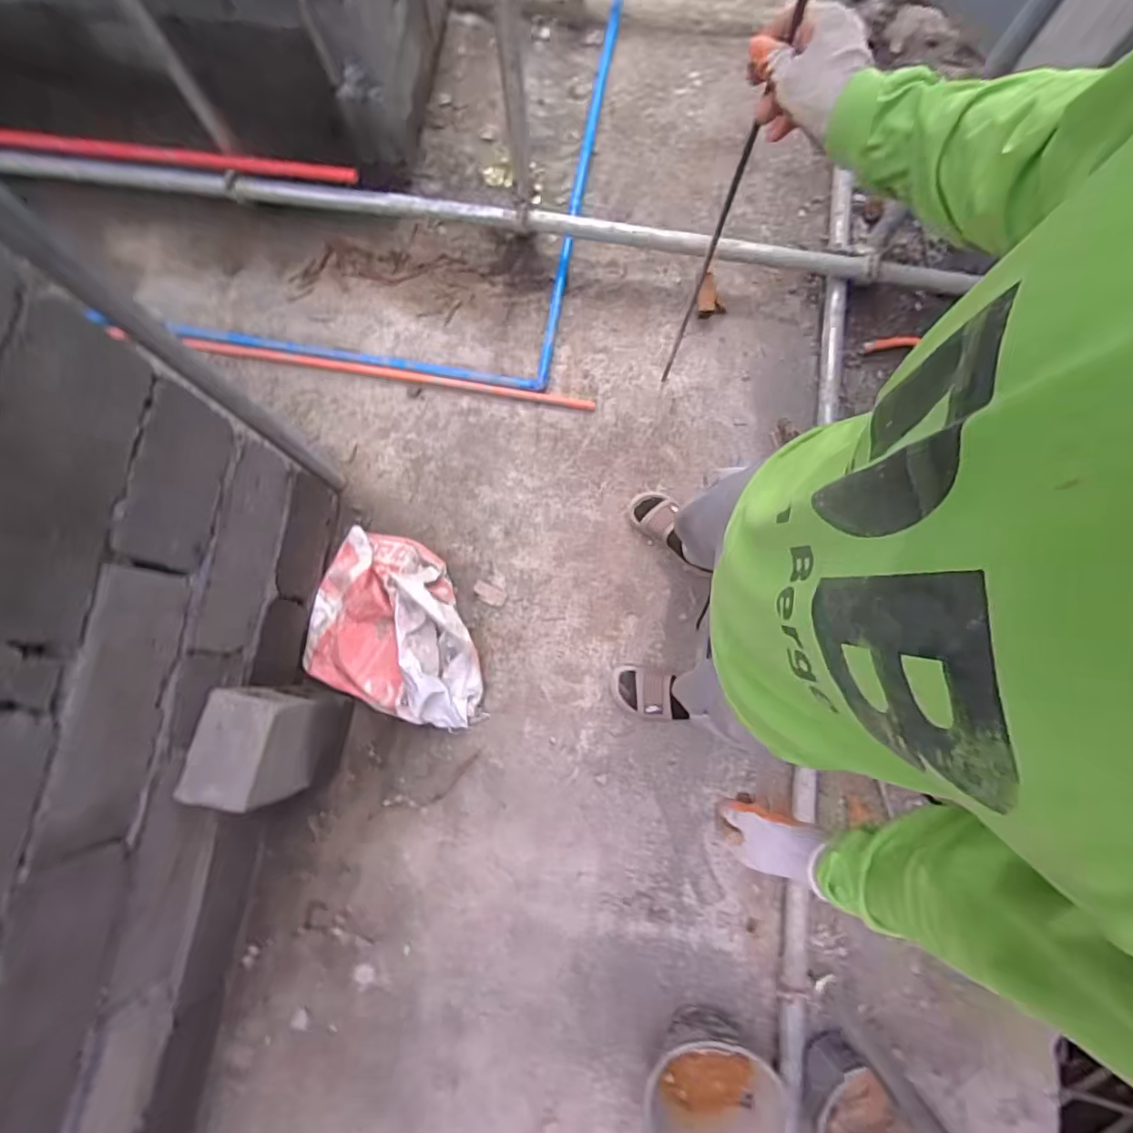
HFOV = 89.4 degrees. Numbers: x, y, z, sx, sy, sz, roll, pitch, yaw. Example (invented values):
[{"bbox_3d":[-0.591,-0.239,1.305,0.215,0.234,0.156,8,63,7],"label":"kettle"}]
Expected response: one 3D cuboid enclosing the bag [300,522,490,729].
[{"bbox_3d":[-0.384,0.135,1.339,0.445,0.129,0.404,14,80,2],"label":"bag"}]

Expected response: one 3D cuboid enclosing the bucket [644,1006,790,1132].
[{"bbox_3d":[0.293,1.032,1.140,0.271,0.172,0.205,-2,80,-1],"label":"bucket"}]

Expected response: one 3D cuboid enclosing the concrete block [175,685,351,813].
[{"bbox_3d":[-0.577,0.350,1.160,0.129,0.380,0.193,13,80,2],"label":"concrete block"}]

